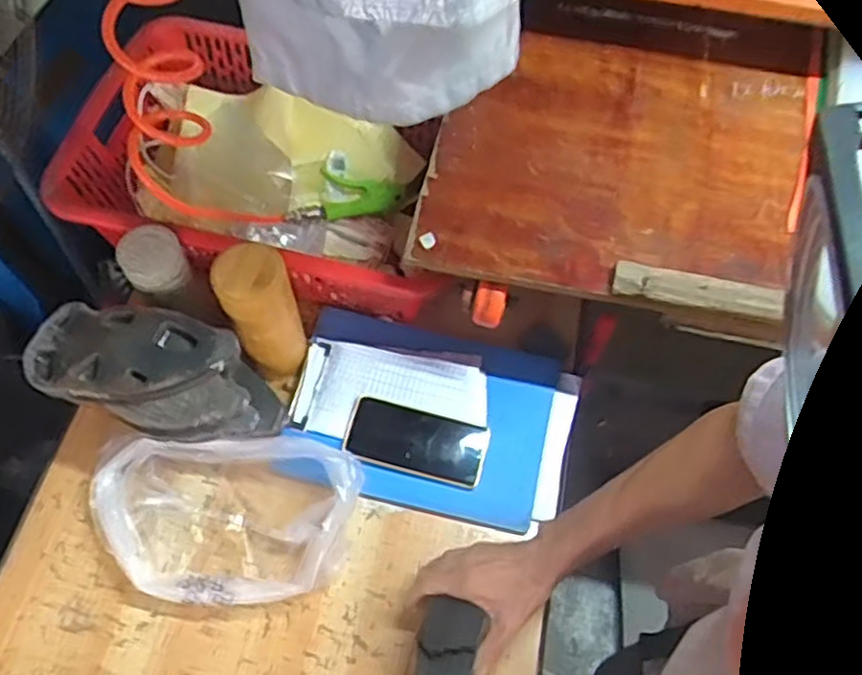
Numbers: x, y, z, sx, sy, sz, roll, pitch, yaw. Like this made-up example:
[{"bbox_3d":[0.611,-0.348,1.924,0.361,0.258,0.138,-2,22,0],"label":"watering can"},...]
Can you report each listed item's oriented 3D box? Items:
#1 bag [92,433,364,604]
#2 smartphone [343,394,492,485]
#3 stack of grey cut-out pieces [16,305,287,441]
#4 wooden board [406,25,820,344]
[{"bbox_3d":[-0.231,0.206,0.800,0.292,0.082,0.173,-2,62,-2],"label":"bag"},{"bbox_3d":[-0.016,0.124,0.858,0.166,0.009,0.076,15,70,2],"label":"smartphone"},{"bbox_3d":[-0.301,0.058,0.815,0.257,0.165,0.125,12,67,4],"label":"stack of grey cut-out pieces"},{"bbox_3d":[0.216,-0.207,0.804,0.397,0.037,0.379,14,66,4],"label":"wooden board"}]

